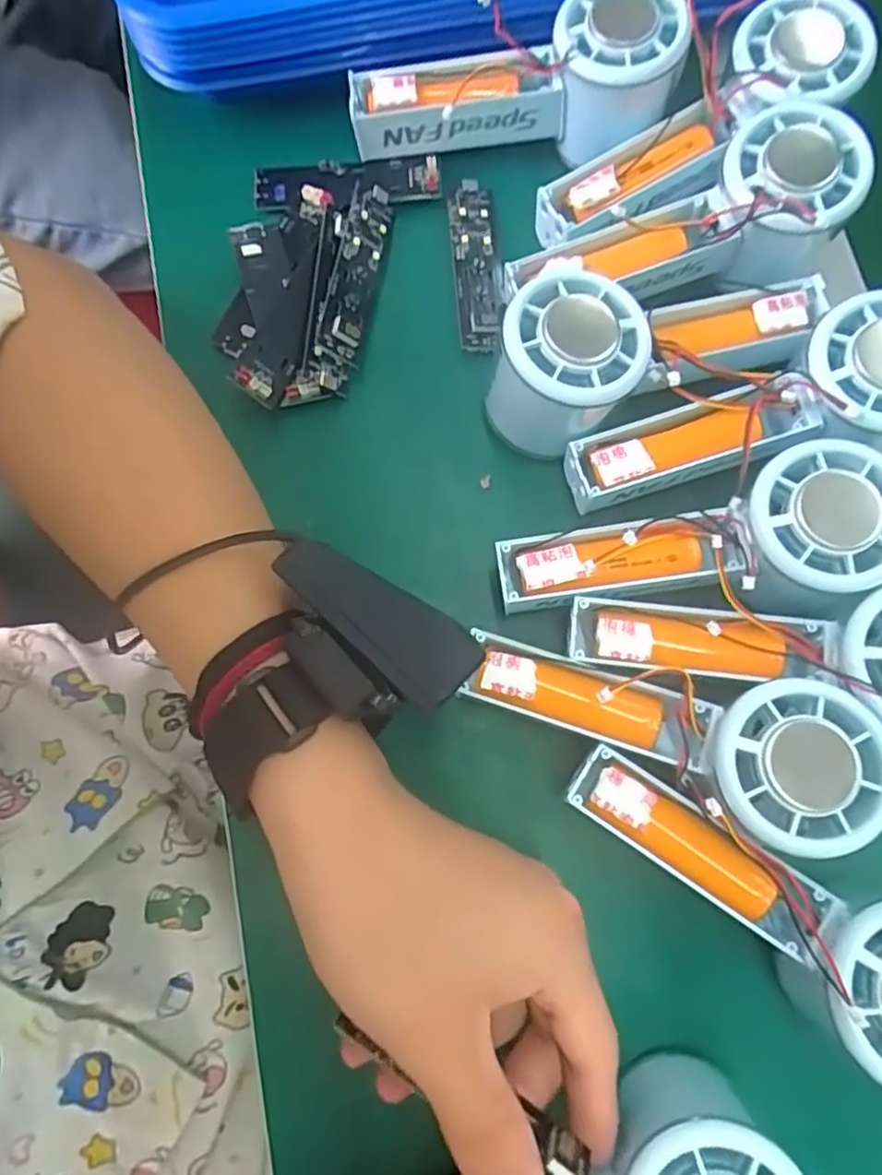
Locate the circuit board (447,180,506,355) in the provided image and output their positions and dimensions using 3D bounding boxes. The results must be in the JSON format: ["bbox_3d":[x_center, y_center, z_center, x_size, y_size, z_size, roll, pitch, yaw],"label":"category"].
[{"bbox_3d":[0.017,-0.154,0.328,0.022,0.012,0.091,-4,78,-1],"label":"circuit board"}]

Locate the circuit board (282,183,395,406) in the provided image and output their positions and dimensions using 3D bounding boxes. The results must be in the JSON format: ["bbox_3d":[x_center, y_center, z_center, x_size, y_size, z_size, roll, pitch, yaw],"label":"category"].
[{"bbox_3d":[-0.042,-0.136,0.315,0.025,0.013,0.111,15,78,3],"label":"circuit board"}]

